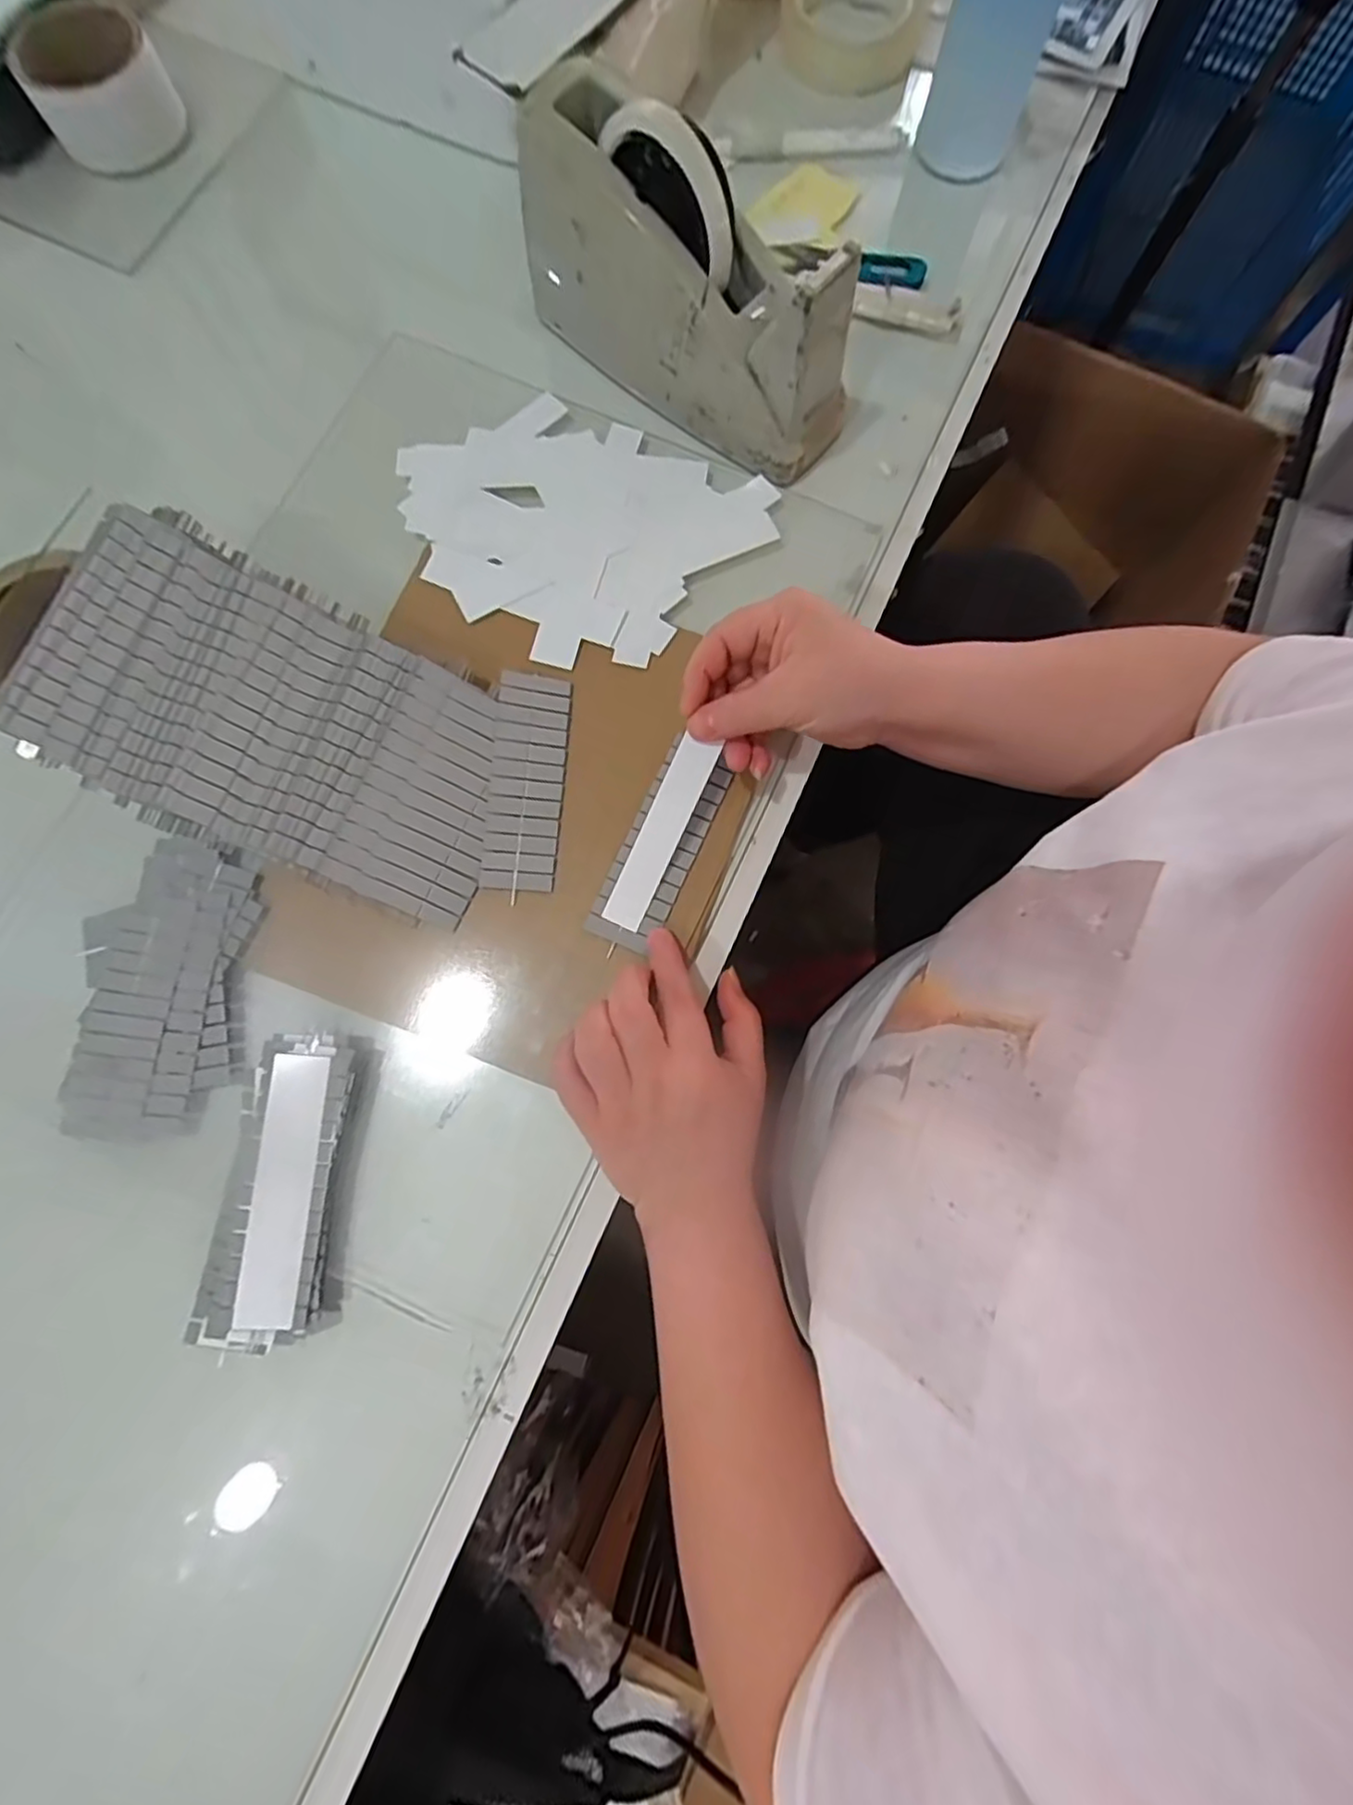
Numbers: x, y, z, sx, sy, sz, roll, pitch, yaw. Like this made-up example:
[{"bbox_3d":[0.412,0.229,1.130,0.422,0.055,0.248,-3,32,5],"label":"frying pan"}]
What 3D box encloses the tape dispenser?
[{"bbox_3d":[0.006,-0.360,0.385,0.212,0.105,0.067,40,81,6],"label":"tape dispenser"}]

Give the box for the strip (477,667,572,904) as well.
[{"bbox_3d":[-0.084,-0.070,0.372,0.039,0.012,0.125,5,79,0],"label":"strip"}]

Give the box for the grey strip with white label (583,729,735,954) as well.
[{"bbox_3d":[-0.007,-0.033,0.370,0.039,0.005,0.121,25,80,4],"label":"grey strip with white label"}]

